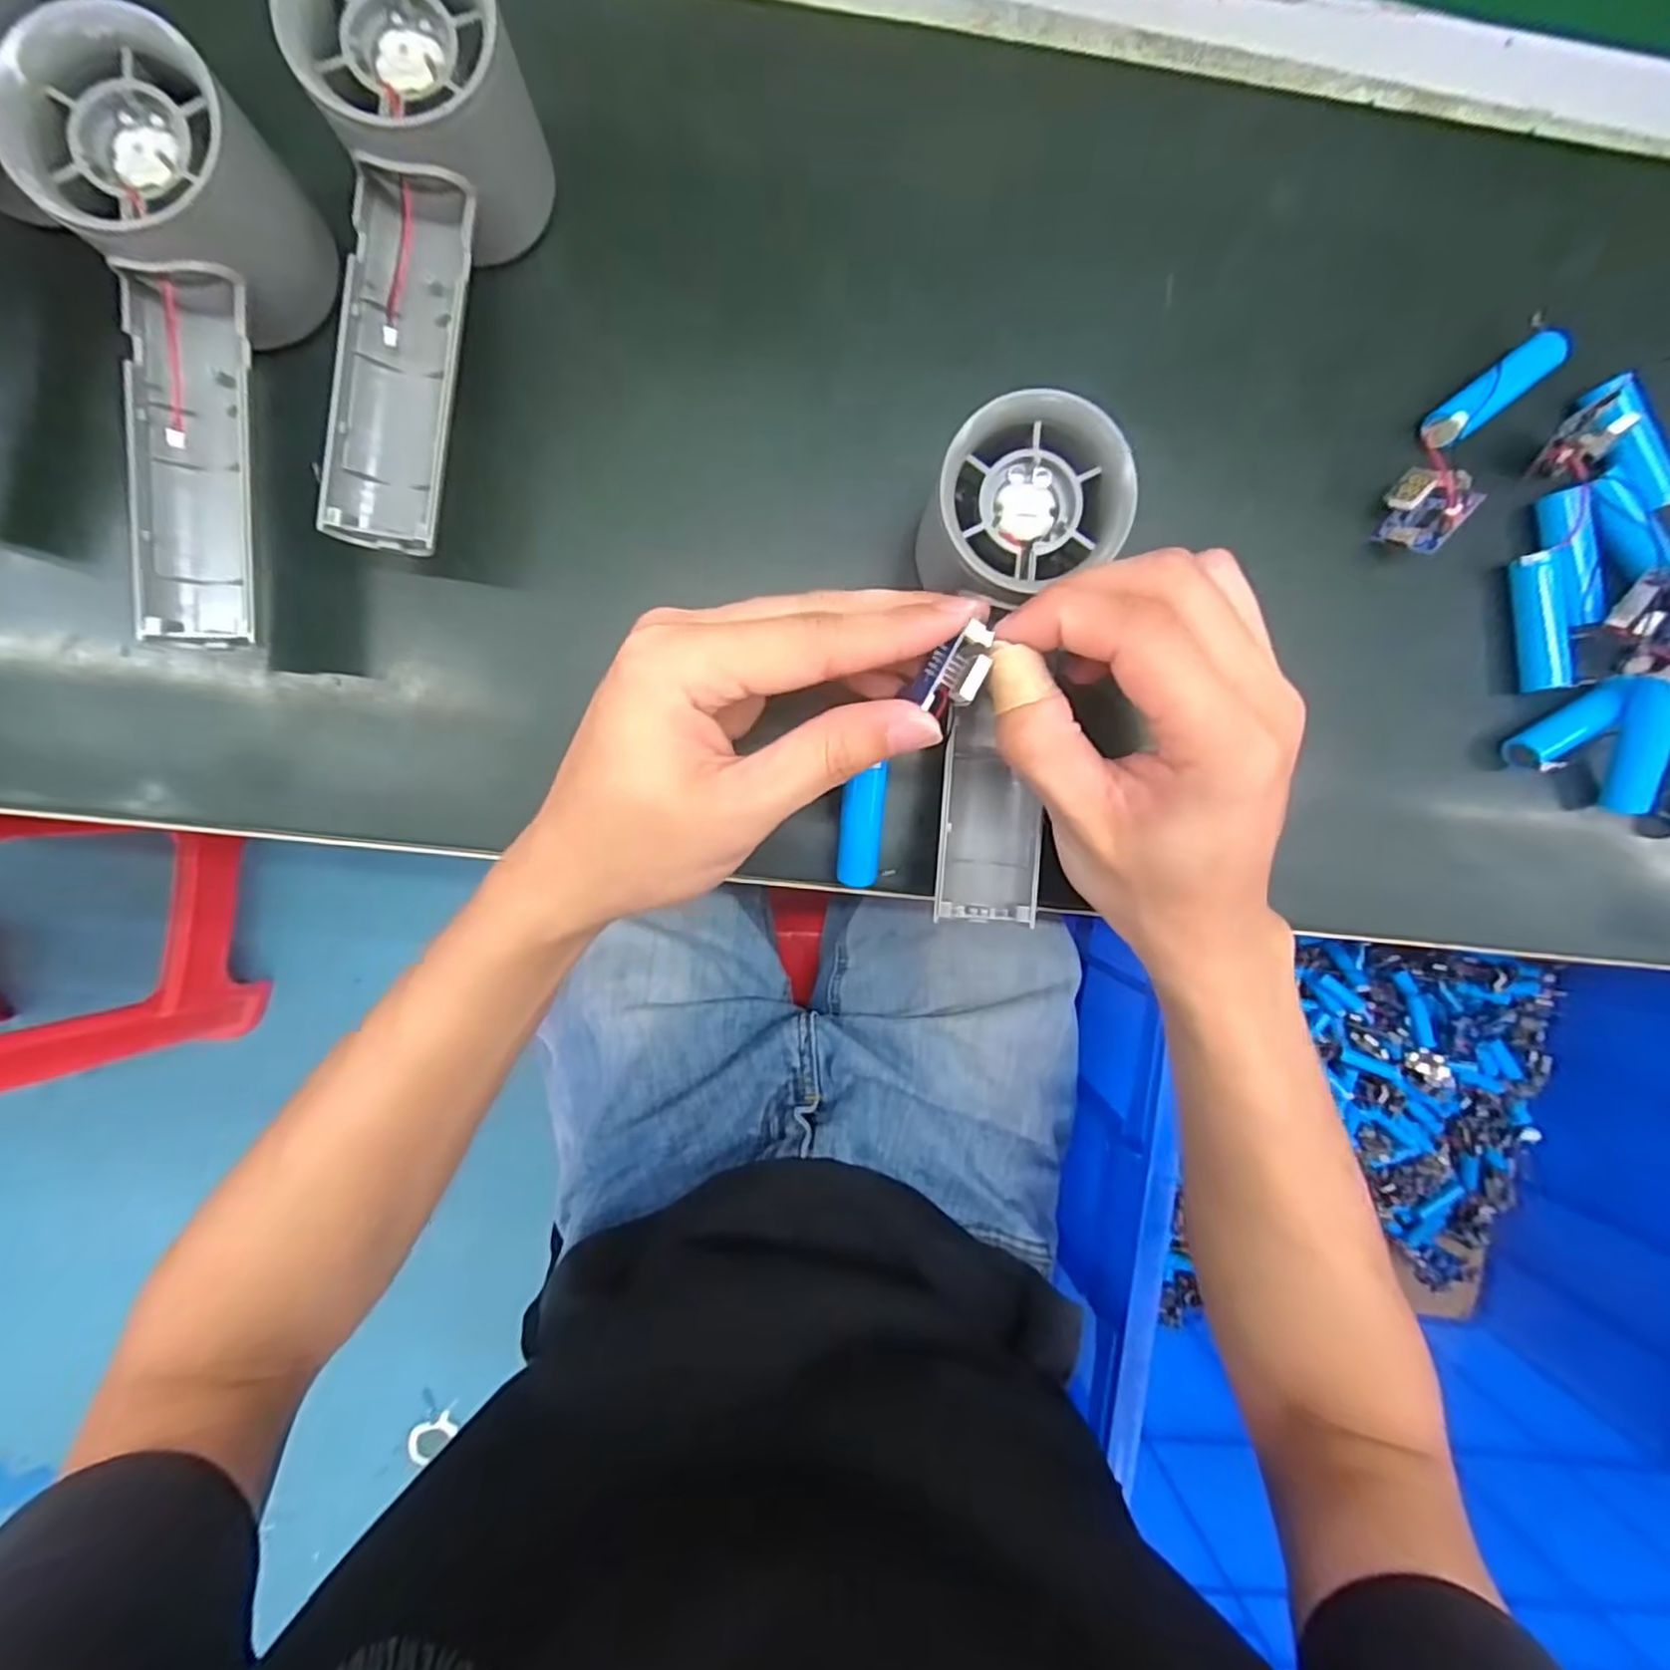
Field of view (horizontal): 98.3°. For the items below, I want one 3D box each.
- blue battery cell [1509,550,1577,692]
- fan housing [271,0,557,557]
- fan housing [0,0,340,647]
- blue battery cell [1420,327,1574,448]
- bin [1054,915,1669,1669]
[{"bbox_3d":[0.264,-0.079,0.269,0.011,0.016,0.050,-8,93,-3],"label":"blue battery cell"},{"bbox_3d":[-0.129,-0.171,0.221,0.054,0.056,0.162,8,92,-4],"label":"fan housing"},{"bbox_3d":[-0.198,-0.138,0.217,0.055,0.060,0.152,10,92,-4],"label":"fan housing"},{"bbox_3d":[0.240,-0.162,0.264,0.060,0.017,0.015,-37,94,-1],"label":"blue battery cell"},{"bbox_3d":[0.457,0.316,0.577,0.610,0.315,0.417,2,93,-4],"label":"bin"}]

